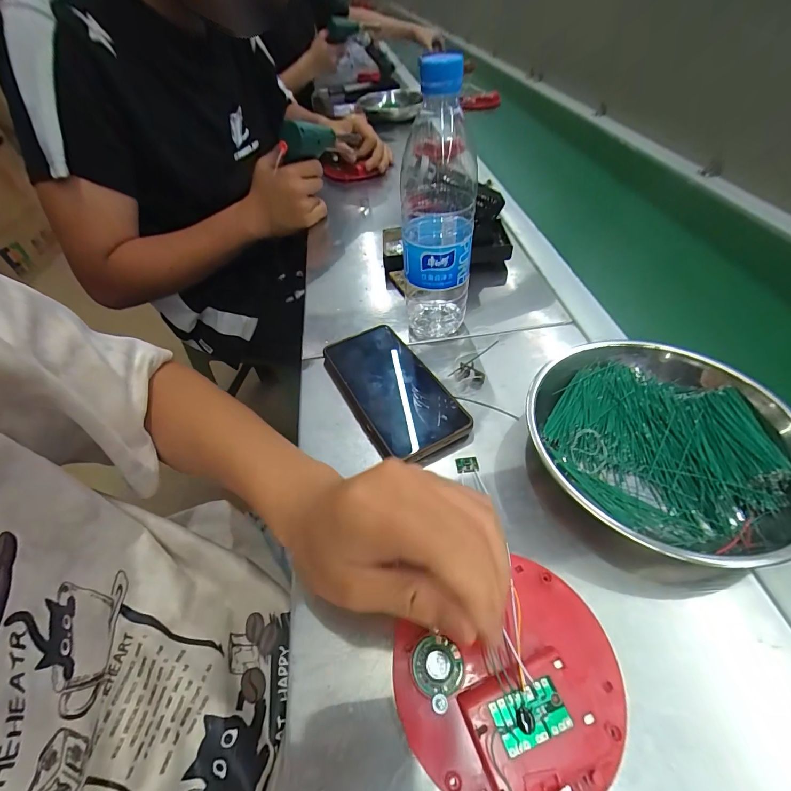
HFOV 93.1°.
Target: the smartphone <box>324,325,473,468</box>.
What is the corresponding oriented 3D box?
[{"bbox_3d":[-0.006,-0.008,0.354,0.080,0.017,0.164,-23,51,-15],"label":"smartphone"}]

